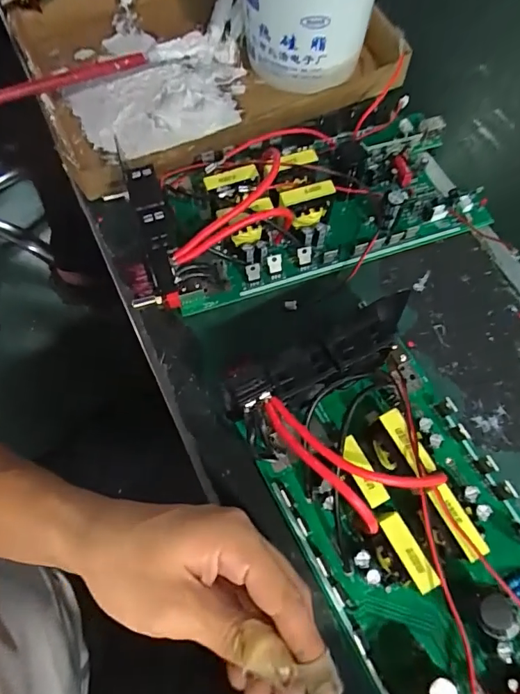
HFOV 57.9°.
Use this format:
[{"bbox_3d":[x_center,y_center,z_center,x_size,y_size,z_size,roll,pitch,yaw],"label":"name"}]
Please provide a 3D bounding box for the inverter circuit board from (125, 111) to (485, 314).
[{"bbox_3d":[0.032,-0.121,0.360,0.279,0.060,0.132,-17,68,-7],"label":"inverter circuit board"}]

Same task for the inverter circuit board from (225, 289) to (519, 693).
[{"bbox_3d":[0.105,0.119,0.254,0.140,0.071,0.312,-31,73,-12],"label":"inverter circuit board"}]

